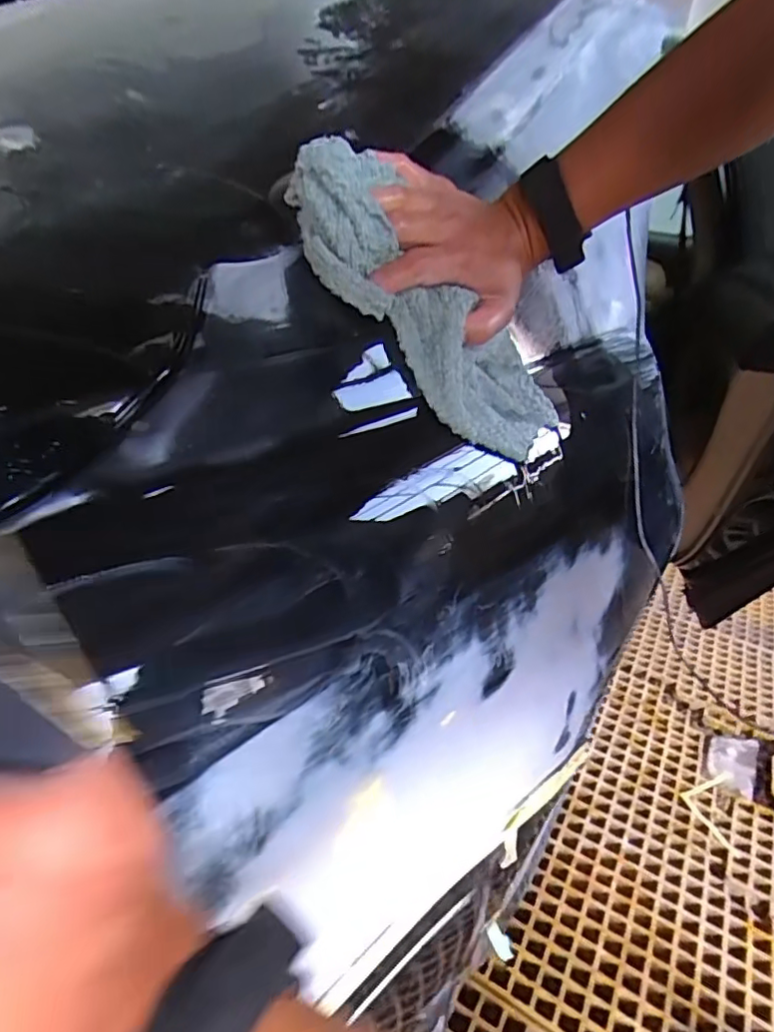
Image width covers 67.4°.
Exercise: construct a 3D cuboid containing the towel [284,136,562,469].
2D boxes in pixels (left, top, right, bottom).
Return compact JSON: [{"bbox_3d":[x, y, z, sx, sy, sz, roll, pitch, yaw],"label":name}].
[{"bbox_3d":[0.031,-0.131,0.398,0.248,0.075,0.060,42,10,-26],"label":"towel"}]

